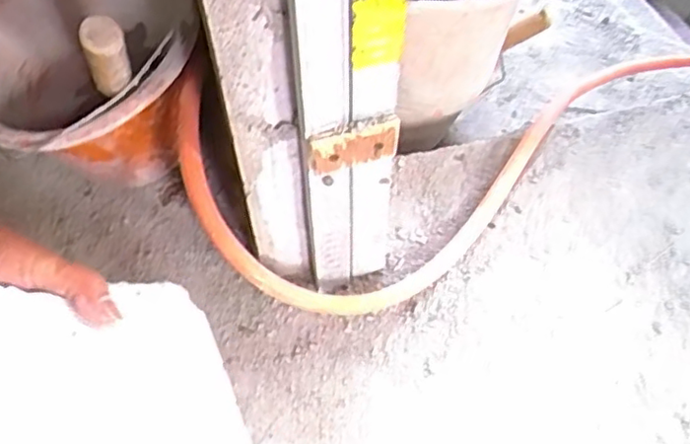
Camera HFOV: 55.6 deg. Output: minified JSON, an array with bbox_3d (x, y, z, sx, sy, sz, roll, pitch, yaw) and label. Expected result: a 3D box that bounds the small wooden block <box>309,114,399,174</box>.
[{"bbox_3d":[0.008,-0.057,0.495,0.069,0.043,0.008,-16,57,-11],"label":"small wooden block"}]

